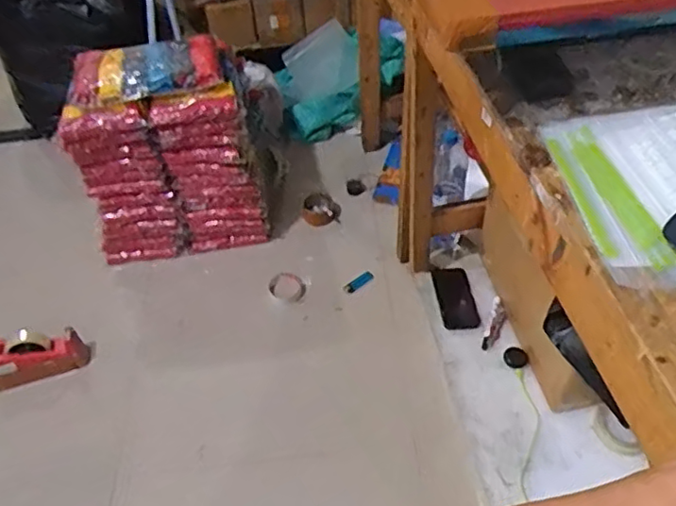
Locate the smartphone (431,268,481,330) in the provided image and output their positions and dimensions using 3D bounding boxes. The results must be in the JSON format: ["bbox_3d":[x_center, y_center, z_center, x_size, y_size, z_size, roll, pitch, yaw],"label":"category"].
[{"bbox_3d":[0.272,0.104,1.431,0.080,0.017,0.164,-8,47,-2],"label":"smartphone"}]

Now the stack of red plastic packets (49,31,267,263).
[{"bbox_3d":[-0.415,-0.242,1.542,0.425,0.493,0.230,-13,47,-6],"label":"stack of red plastic packets"}]

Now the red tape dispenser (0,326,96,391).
[{"bbox_3d":[-0.649,0.216,1.346,0.203,0.099,0.078,-14,47,-7],"label":"red tape dispenser"}]

